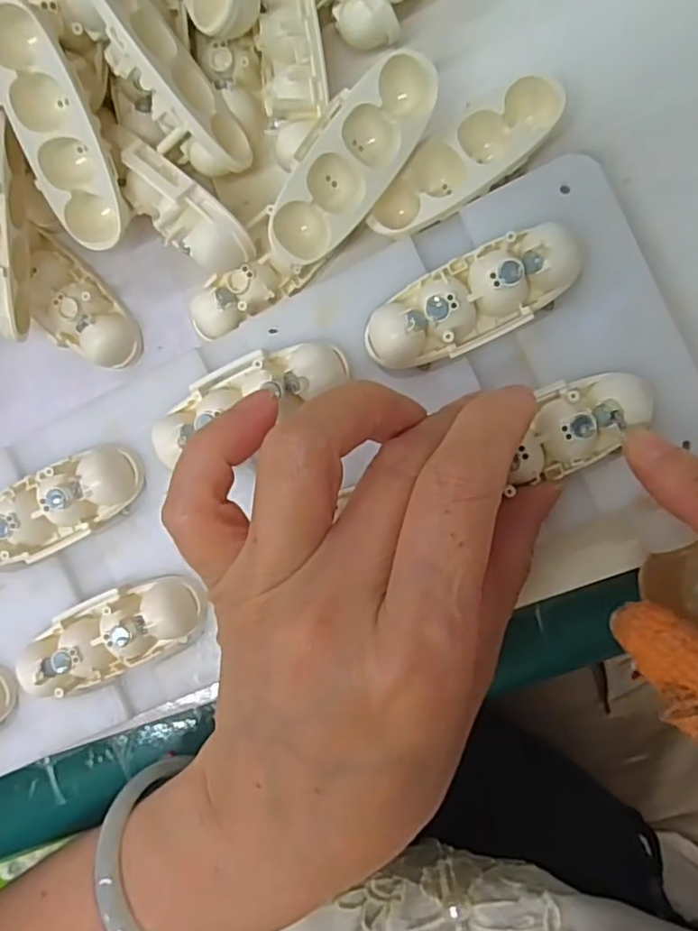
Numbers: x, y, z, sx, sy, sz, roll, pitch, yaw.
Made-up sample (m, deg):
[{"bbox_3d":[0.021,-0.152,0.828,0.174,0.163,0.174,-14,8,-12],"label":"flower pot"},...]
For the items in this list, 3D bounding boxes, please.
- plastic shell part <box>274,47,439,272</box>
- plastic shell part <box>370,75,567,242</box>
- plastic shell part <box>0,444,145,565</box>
[{"bbox_3d":[0.001,-0.088,0.189,0.023,0.019,0.066,38,97,4],"label":"plastic shell part"},{"bbox_3d":[0.034,-0.090,0.197,0.064,0.013,0.022,-36,88,8],"label":"plastic shell part"},{"bbox_3d":[-0.093,0.013,0.206,0.061,0.013,0.024,-25,89,9],"label":"plastic shell part"}]

